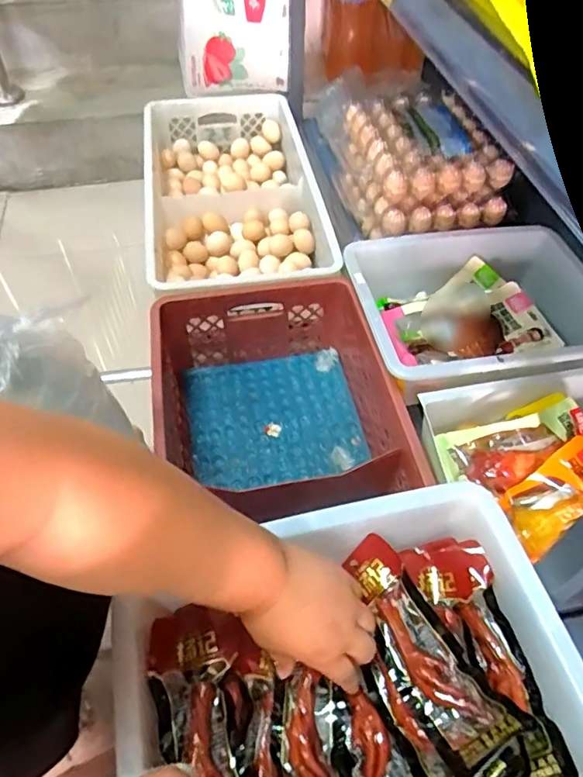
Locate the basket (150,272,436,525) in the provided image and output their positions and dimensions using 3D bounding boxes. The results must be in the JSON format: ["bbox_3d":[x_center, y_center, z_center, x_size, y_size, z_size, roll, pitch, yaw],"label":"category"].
[{"bbox_3d":[-0.027,0.030,0.850,0.322,0.196,0.375,-11,53,-10],"label":"basket"}]

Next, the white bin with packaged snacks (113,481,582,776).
[{"bbox_3d":[0.068,0.250,0.469,0.341,0.090,0.275,-12,53,-10],"label":"white bin with packaged snacks"}]

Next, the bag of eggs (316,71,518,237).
[{"bbox_3d":[0.229,-0.400,0.992,0.219,0.151,0.277,-13,53,-11],"label":"bag of eggs"}]

